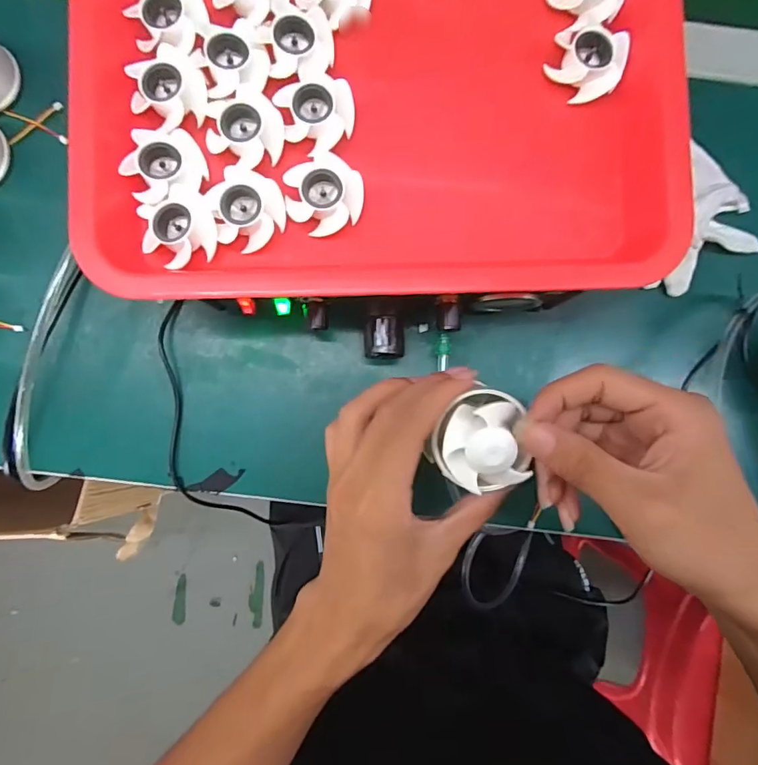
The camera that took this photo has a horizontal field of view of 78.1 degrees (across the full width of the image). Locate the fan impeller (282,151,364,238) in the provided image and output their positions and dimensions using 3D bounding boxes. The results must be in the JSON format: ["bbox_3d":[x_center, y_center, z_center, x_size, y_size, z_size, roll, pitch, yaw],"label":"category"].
[{"bbox_3d":[-0.032,-0.107,0.267,0.042,0.016,0.039,0,87,-2],"label":"fan impeller"}]

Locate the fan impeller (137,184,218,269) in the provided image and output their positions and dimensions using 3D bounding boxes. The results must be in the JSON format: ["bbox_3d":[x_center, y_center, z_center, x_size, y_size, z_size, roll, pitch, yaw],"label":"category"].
[{"bbox_3d":[-0.113,-0.088,0.265,0.039,0.014,0.039,0,87,-2],"label":"fan impeller"}]

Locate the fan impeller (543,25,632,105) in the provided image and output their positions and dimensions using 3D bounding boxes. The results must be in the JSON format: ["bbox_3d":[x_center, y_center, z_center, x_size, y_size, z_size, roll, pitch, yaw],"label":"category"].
[{"bbox_3d":[0.120,-0.184,0.271,0.040,0.017,0.035,12,87,-1],"label":"fan impeller"}]

